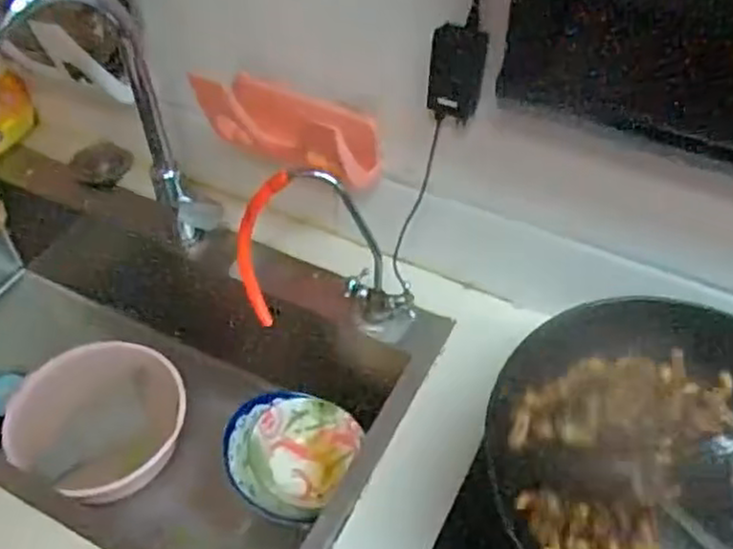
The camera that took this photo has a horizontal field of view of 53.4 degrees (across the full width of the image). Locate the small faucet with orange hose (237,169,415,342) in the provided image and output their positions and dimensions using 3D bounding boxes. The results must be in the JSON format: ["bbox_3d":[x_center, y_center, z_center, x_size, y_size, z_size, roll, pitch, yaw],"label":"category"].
[{"bbox_3d":[-0.045,-0.020,0.841,0.199,0.232,0.085,-3,50,-2],"label":"small faucet with orange hose"}]

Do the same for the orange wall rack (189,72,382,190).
[{"bbox_3d":[-0.092,-0.170,0.843,0.229,0.068,0.062,20,51,-2],"label":"orange wall rack"}]

